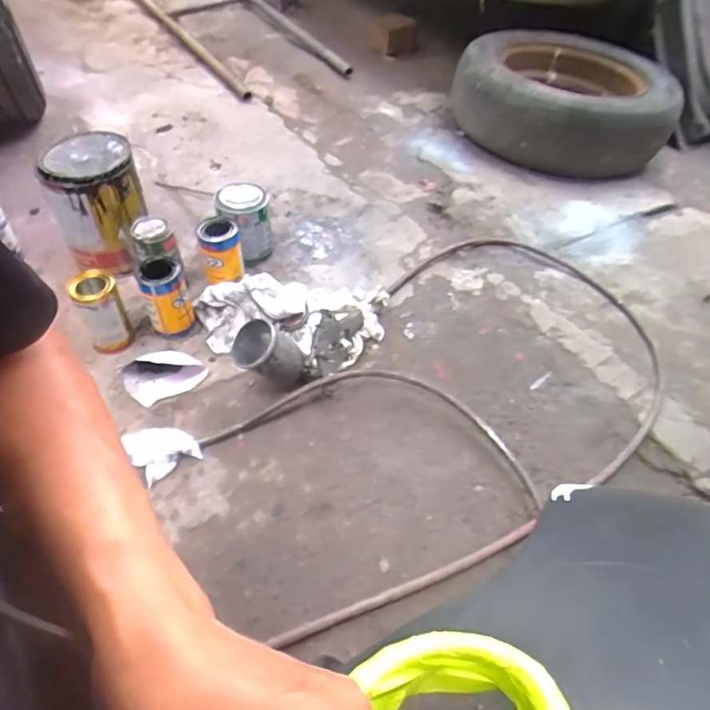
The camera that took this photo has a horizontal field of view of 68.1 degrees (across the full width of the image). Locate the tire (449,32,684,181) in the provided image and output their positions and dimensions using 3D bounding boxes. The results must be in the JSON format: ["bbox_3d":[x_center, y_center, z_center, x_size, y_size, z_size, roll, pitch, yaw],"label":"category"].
[{"bbox_3d":[0.575,-0.722,1.457,0.577,0.187,0.530,1,51,-1],"label":"tire"}]

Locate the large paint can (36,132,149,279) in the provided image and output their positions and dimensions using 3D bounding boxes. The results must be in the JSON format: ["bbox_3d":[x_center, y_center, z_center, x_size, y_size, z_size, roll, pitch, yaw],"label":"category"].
[{"bbox_3d":[-0.473,-0.283,0.984,0.156,0.187,0.157,-18,53,-17],"label":"large paint can"}]

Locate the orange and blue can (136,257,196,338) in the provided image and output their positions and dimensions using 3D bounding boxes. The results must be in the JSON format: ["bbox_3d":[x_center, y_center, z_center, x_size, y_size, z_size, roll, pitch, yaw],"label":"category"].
[{"bbox_3d":[-0.322,-0.098,0.902,0.073,0.123,0.068,1,51,-1],"label":"orange and blue can"}]

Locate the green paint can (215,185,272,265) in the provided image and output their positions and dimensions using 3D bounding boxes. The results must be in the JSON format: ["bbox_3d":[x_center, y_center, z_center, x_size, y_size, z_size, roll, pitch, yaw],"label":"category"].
[{"bbox_3d":[-0.216,-0.251,1.043,0.093,0.152,0.092,34,56,24],"label":"green paint can"}]

